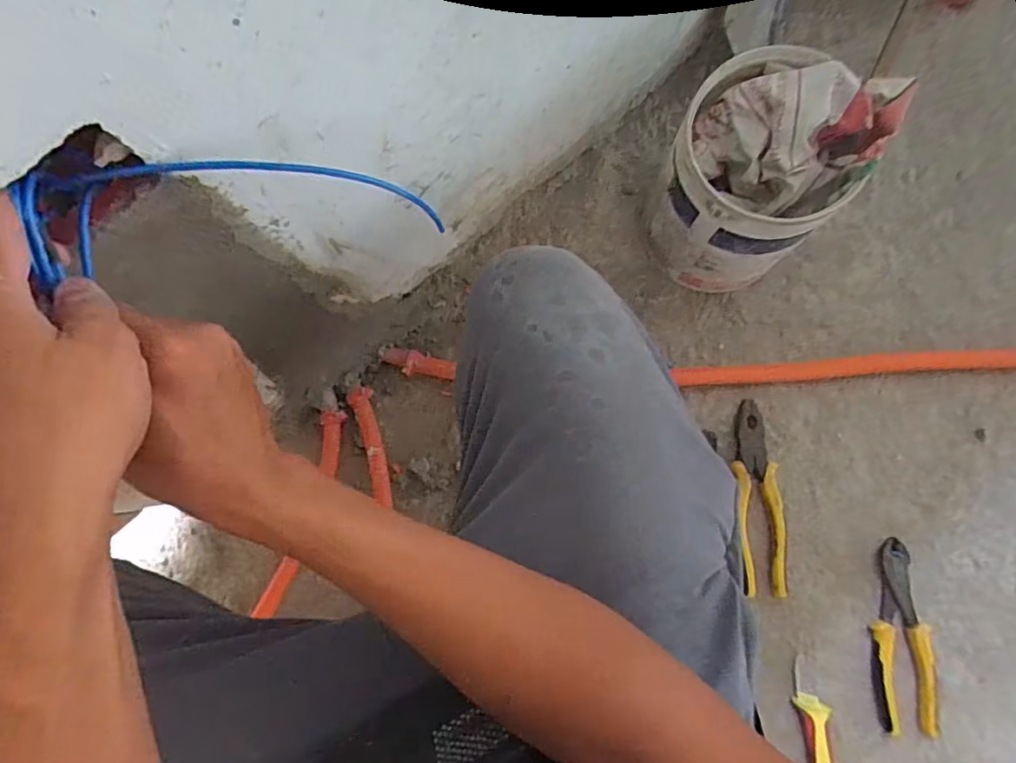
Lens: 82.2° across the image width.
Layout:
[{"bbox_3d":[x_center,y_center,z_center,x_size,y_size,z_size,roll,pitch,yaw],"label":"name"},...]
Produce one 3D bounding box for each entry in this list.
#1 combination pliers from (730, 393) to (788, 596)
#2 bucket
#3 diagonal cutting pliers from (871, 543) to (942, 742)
[{"bbox_3d":[0.283,0.131,0.661,0.051,0.014,0.214,-3,84,2],"label":"combination pliers"},{"bbox_3d":[0.242,-0.204,0.594,0.154,0.230,0.169,0,84,2],"label":"bucket"},{"bbox_3d":[0.434,0.280,0.638,0.066,0.018,0.204,1,84,2],"label":"diagonal cutting pliers"}]

